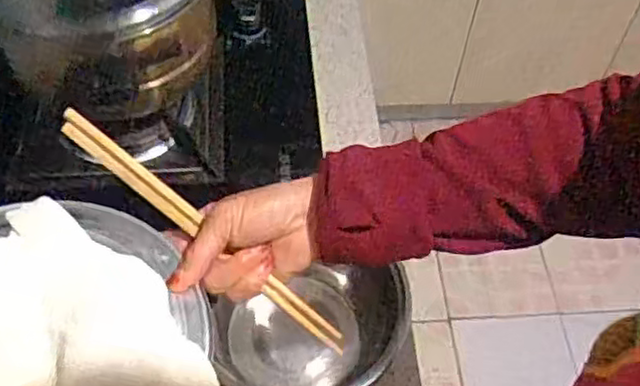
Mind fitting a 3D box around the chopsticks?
[{"bbox_3d":[-0.077,0.027,0.472,0.237,0.017,0.015,41,59,-5],"label":"chopsticks"}]

